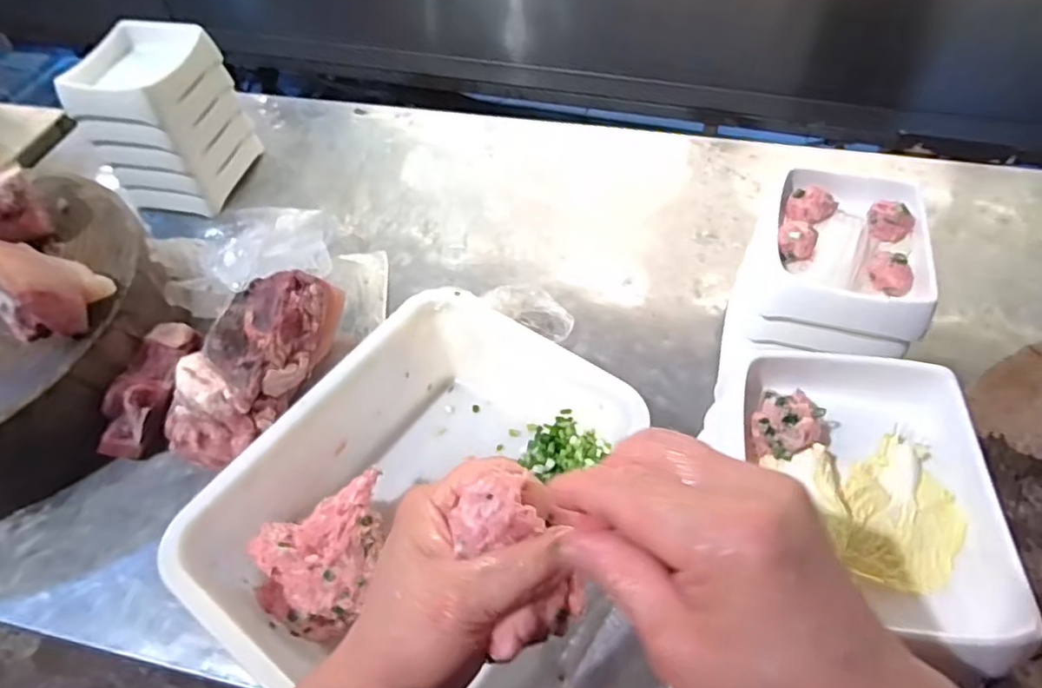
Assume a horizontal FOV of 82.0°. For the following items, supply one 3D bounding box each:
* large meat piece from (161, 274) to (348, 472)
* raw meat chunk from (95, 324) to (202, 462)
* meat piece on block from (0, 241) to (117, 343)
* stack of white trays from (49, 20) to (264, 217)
[{"bbox_3d":[-0.268,0.020,0.603,0.101,0.084,0.205,19,56,14],"label":"large meat piece"},{"bbox_3d":[-0.372,0.042,0.595,0.048,0.039,0.138,15,73,12],"label":"raw meat chunk"},{"bbox_3d":[-0.452,-0.061,0.556,0.112,0.066,0.081,30,60,21],"label":"meat piece on block"},{"bbox_3d":[-0.456,-0.285,0.775,0.140,0.165,0.147,6,54,6],"label":"stack of white trays"}]

